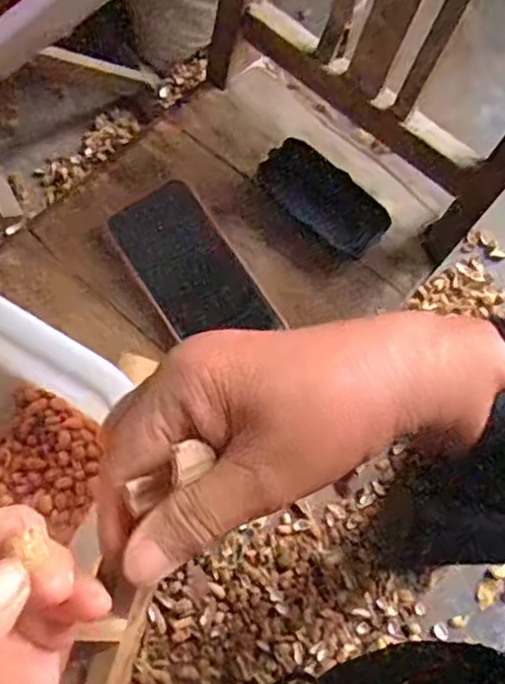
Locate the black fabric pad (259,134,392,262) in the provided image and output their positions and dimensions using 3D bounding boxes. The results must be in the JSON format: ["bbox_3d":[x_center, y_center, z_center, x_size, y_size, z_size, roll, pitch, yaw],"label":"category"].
[{"bbox_3d":[0.057,-0.116,0.525,0.108,0.018,0.049,40,80,12],"label":"black fabric pad"}]

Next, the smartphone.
[{"bbox_3d":[-0.049,-0.057,0.521,0.076,0.015,0.148,-34,79,-7],"label":"smartphone"}]

